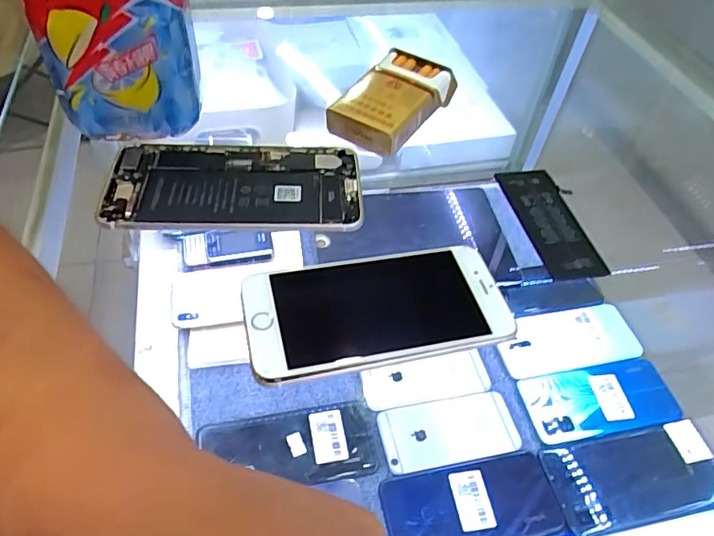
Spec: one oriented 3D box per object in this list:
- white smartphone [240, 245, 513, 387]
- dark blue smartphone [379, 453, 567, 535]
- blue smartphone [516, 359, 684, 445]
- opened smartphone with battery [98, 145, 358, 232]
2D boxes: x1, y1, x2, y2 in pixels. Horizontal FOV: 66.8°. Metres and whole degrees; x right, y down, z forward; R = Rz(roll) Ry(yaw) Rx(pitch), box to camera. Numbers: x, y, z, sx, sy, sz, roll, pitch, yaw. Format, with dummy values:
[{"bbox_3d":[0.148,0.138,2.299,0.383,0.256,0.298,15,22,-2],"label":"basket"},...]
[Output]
[{"bbox_3d":[0.011,0.021,0.281,0.133,0.008,0.065,-9,50,-12],"label":"white smartphone"},{"bbox_3d":[0.104,0.218,0.494,0.158,0.006,0.076,-7,50,-10],"label":"dark blue smartphone"},{"bbox_3d":[0.256,0.138,0.571,0.157,0.006,0.074,-6,50,-10],"label":"blue smartphone"},{"bbox_3d":[-0.076,-0.052,0.342,0.155,0.009,0.077,1,49,-4],"label":"opened smartphone with battery"}]

